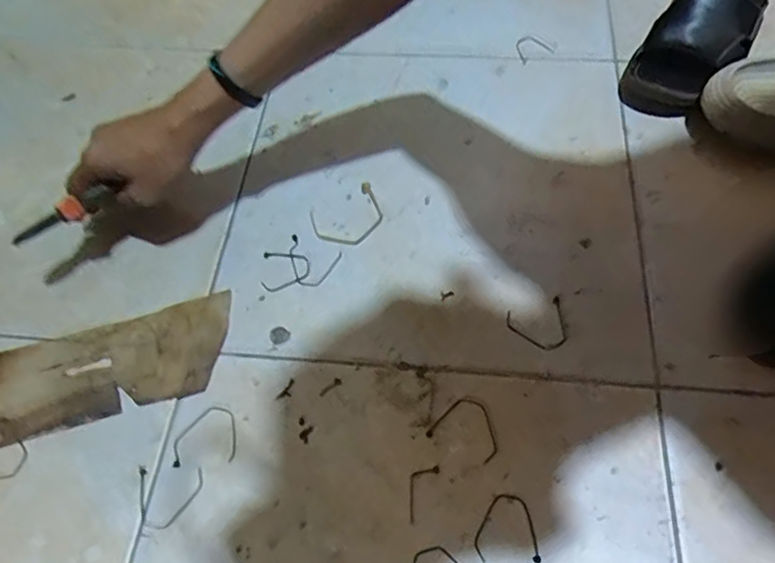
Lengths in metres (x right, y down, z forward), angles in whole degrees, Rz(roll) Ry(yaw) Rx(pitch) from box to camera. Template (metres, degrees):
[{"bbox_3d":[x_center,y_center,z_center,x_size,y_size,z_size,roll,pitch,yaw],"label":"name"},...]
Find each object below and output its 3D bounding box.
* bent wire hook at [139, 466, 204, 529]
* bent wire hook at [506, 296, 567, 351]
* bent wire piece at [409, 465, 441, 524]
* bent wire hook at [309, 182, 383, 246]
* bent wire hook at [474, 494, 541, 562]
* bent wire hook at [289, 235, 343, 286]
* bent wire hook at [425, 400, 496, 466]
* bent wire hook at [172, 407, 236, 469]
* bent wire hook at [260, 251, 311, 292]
[{"bbox_3d":[-0.172,0.166,0.455,0.054,0.005,0.046,0,60,3],"label":"bent wire hook"},{"bbox_3d":[0.133,0.039,0.508,0.052,0.004,0.045,-16,61,-6],"label":"bent wire hook"},{"bbox_3d":[0.022,0.158,0.447,0.018,0.004,0.046,25,65,16],"label":"bent wire piece"},{"bbox_3d":[-0.037,-0.062,0.580,0.074,0.006,0.057,-30,63,-13],"label":"bent wire hook"},{"bbox_3d":[0.087,0.179,0.430,0.046,0.004,0.046,1,60,3],"label":"bent wire hook"},{"bbox_3d":[-0.075,-0.018,0.558,0.052,0.004,0.044,19,63,14],"label":"bent wire hook"},{"bbox_3d":[0.064,0.115,0.469,0.055,0.004,0.042,21,64,15],"label":"bent wire hook"},{"bbox_3d":[-0.149,0.126,0.480,0.050,0.004,0.046,-6,60,0],"label":"bent wire hook"},{"bbox_3d":[-0.096,-0.009,0.556,0.045,0.004,0.041,-3,60,2],"label":"bent wire hook"}]

